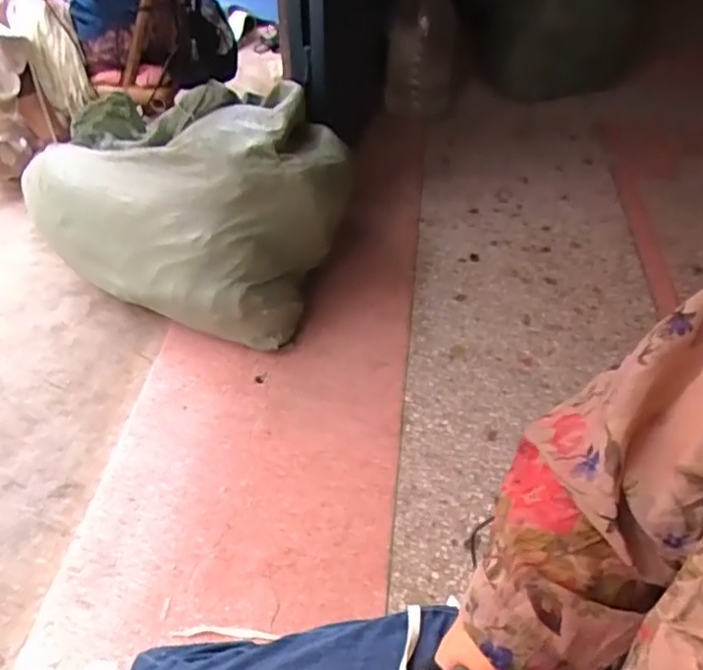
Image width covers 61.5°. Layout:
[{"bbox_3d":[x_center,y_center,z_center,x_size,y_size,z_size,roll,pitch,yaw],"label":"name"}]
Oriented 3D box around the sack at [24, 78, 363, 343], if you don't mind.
[{"bbox_3d":[-0.334,-0.286,1.234,0.581,0.326,0.433,22,52,18],"label":"sack"}]

